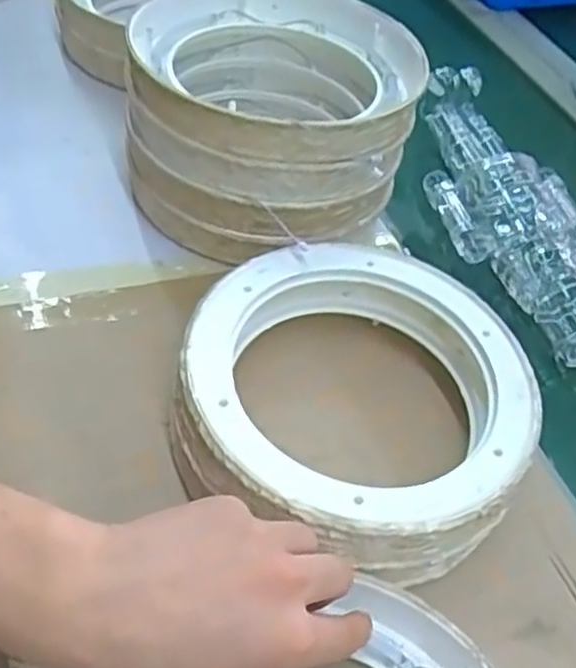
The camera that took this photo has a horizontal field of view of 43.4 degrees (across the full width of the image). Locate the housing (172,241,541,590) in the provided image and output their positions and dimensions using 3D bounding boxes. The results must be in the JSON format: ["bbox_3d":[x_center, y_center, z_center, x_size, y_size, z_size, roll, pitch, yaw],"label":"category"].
[{"bbox_3d":[0.043,0.035,0.435,0.195,0.066,0.207,6,48,-7],"label":"housing"}]

